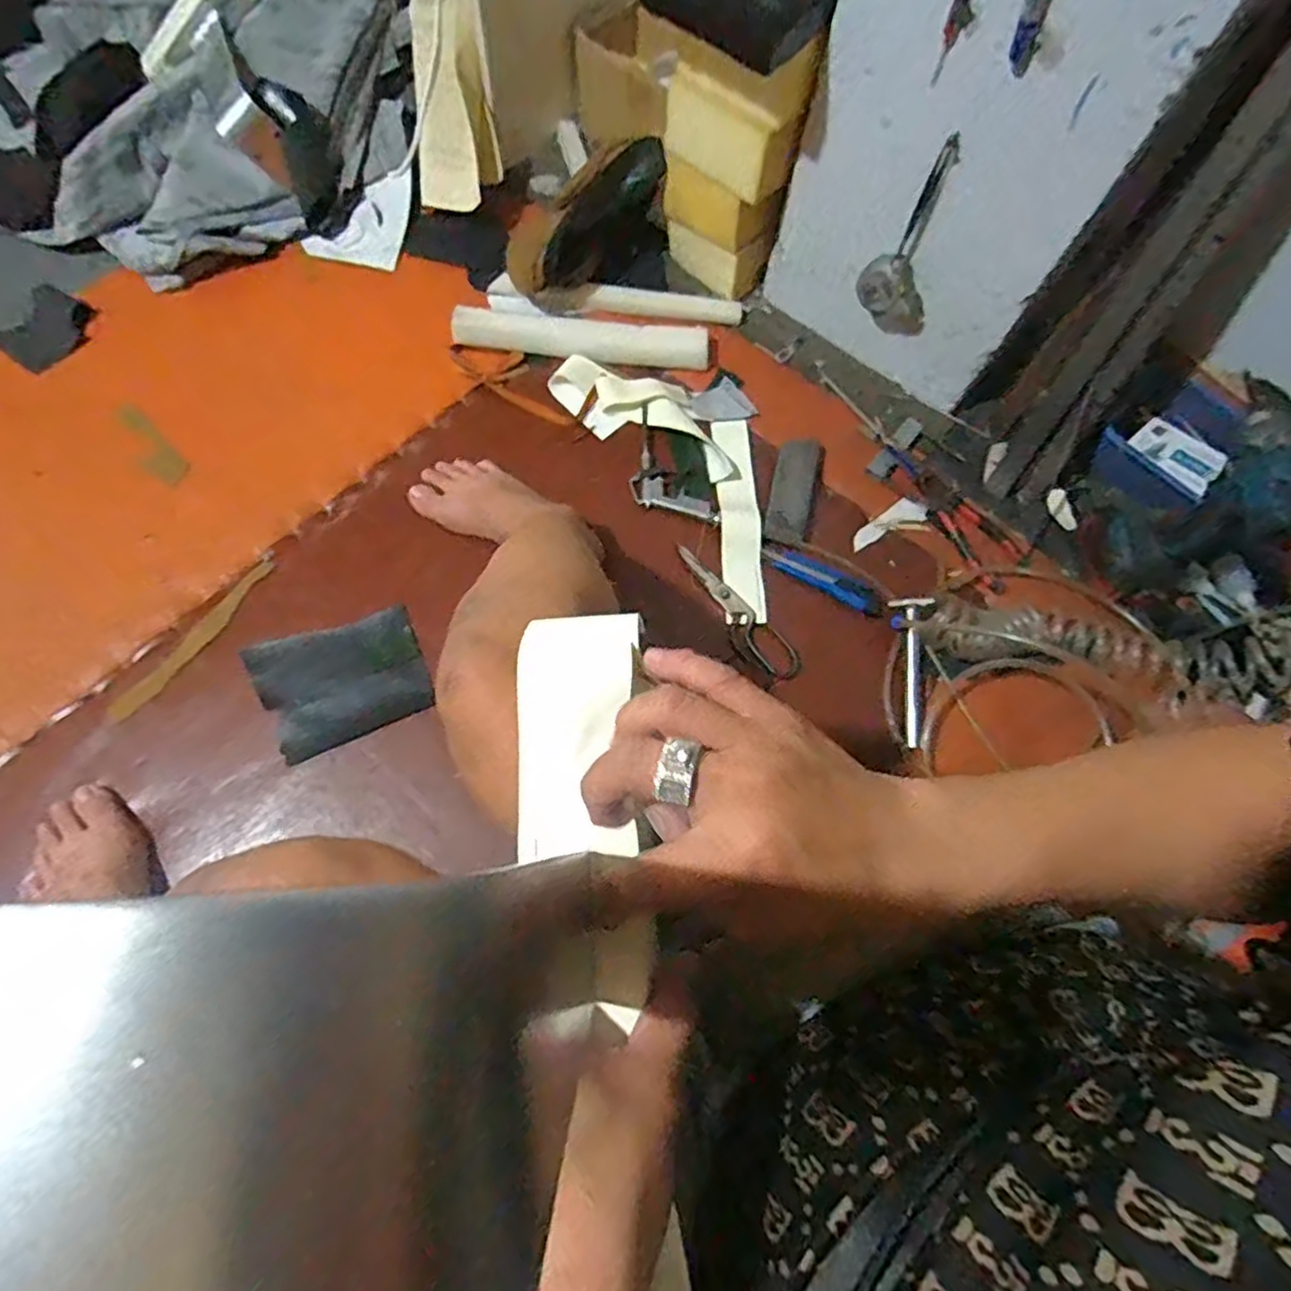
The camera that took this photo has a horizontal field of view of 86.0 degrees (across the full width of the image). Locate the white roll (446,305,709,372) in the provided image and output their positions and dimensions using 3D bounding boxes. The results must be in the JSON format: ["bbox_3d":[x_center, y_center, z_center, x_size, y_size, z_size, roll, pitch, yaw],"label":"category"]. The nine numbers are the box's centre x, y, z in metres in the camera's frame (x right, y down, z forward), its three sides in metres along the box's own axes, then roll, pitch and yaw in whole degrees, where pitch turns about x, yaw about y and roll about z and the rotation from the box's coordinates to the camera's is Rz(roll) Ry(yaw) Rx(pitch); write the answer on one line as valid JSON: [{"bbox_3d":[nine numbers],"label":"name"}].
[{"bbox_3d":[-0.084,-0.401,0.912,0.335,0.034,0.049,5,70,-1],"label":"white roll"}]

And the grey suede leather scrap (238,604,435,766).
[{"bbox_3d":[-0.329,0.031,0.741,0.174,0.043,0.139,-23,73,-11],"label":"grey suede leather scrap"}]

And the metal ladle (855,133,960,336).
[{"bbox_3d":[0.302,-0.443,0.781,0.092,0.206,0.048,21,68,4],"label":"metal ladle"}]

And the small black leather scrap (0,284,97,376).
[{"bbox_3d":[-0.777,-0.412,0.897,0.107,0.007,0.113,33,72,9],"label":"small black leather scrap"}]

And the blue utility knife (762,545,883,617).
[{"bbox_3d":[0.210,-0.080,0.821,0.153,0.020,0.028,29,71,8],"label":"blue utility knife"}]

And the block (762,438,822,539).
[{"bbox_3d":[0.182,-0.193,0.854,0.056,0.029,0.147,16,70,3],"label":"block"}]

